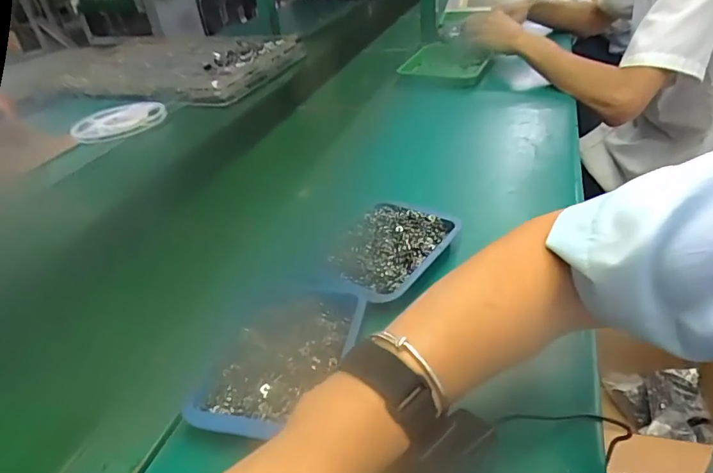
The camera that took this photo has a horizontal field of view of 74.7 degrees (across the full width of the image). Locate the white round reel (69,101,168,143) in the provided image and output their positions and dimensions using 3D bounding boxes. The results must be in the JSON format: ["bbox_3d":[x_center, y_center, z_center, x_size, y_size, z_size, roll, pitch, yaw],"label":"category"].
[{"bbox_3d":[-0.458,-0.230,0.915,0.155,0.013,0.185,-4,36,4],"label":"white round reel"}]

